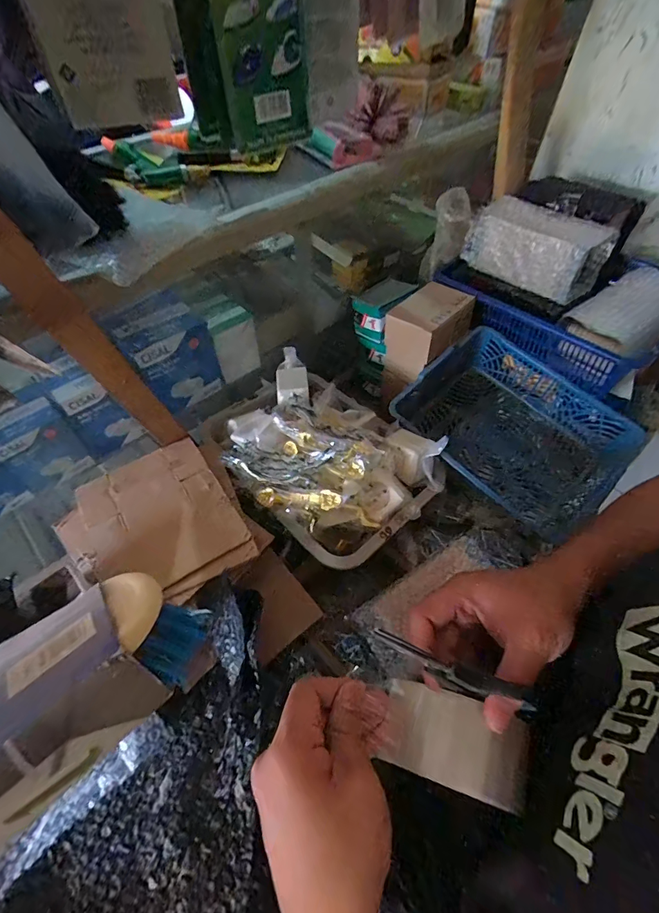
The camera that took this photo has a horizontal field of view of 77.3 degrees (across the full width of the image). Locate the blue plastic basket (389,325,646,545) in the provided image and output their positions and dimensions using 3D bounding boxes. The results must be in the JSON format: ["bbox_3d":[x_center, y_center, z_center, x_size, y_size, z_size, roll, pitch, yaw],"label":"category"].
[{"bbox_3d":[0.273,-0.050,0.623,0.177,0.111,0.307,-37,63,-24],"label":"blue plastic basket"}]

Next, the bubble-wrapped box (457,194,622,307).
[{"bbox_3d":[0.307,-0.314,0.613,0.089,0.092,0.176,-36,62,-23],"label":"bubble-wrapped box"}]

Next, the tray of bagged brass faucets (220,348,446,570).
[{"bbox_3d":[-0.010,-0.008,0.582,0.223,0.096,0.301,-36,62,-23],"label":"tray of bagged brass faucets"}]

